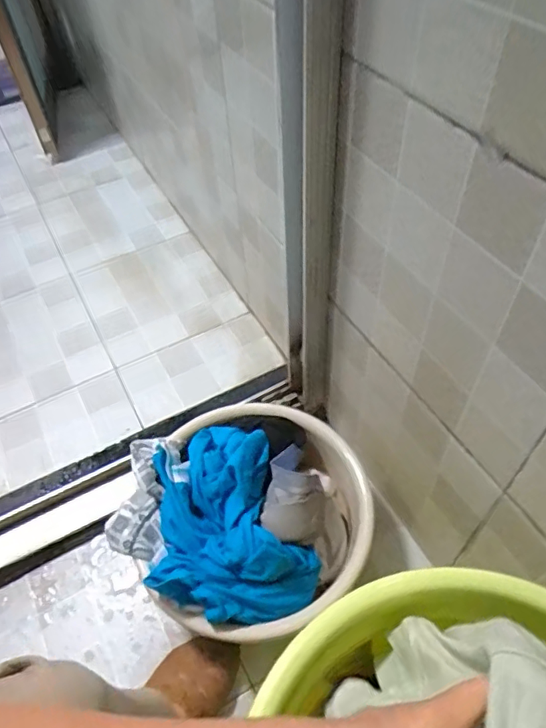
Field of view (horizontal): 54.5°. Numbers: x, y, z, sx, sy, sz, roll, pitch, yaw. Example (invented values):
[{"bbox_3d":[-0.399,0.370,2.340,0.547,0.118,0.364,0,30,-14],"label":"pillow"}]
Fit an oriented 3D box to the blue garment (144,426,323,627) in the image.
[{"bbox_3d":[-0.051,0.190,0.673,0.201,0.080,0.246,-3,53,0],"label":"blue garment"}]

